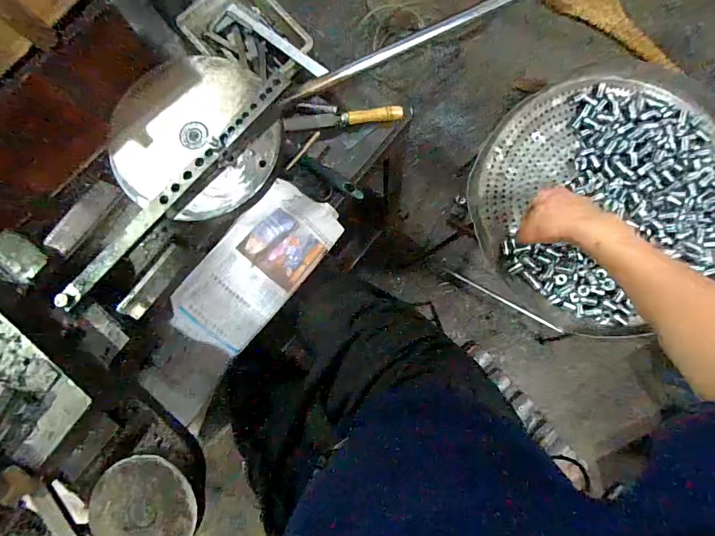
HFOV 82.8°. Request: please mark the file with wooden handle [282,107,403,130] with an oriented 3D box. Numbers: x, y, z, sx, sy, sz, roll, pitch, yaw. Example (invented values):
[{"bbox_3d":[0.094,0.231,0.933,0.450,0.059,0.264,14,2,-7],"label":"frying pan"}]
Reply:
[{"bbox_3d":[-0.019,-0.211,0.571,0.163,0.020,0.023,-7,82,3],"label":"file with wooden handle"}]

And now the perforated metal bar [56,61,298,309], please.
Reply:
[{"bbox_3d":[-0.187,-0.089,0.428,0.021,0.022,0.339,43,87,9],"label":"perforated metal bar"}]

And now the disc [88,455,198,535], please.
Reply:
[{"bbox_3d":[-0.202,0.231,0.378,0.104,0.016,0.099,-1,82,4],"label":"disc"}]

